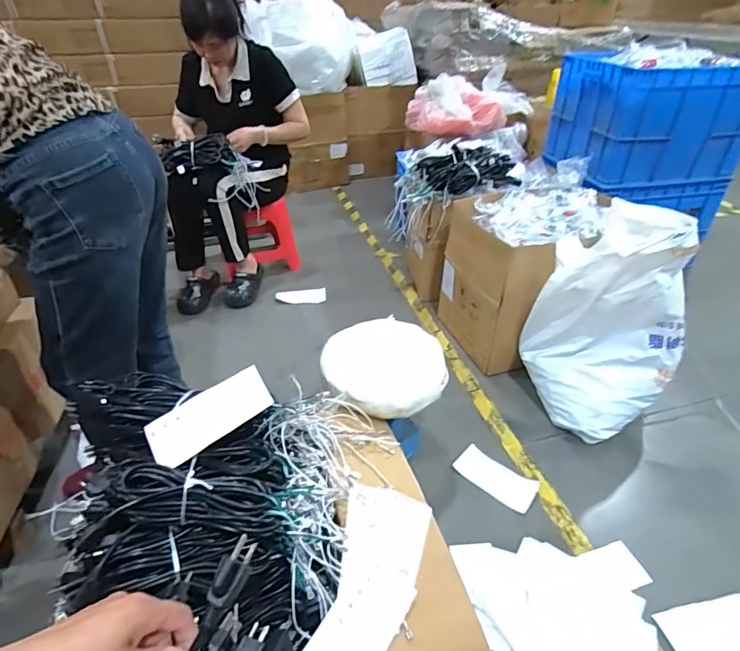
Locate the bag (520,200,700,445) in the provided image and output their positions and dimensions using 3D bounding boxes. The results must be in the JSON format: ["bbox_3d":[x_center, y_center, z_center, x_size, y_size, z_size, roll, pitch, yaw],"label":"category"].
[{"bbox_3d":[0.600,-0.005,1.166,0.266,0.554,0.279,-15,39,-20],"label":"bag"}]

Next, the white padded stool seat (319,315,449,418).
[{"bbox_3d":[0.028,0.086,1.072,0.265,0.047,0.289,0,36,0],"label":"white padded stool seat"}]

